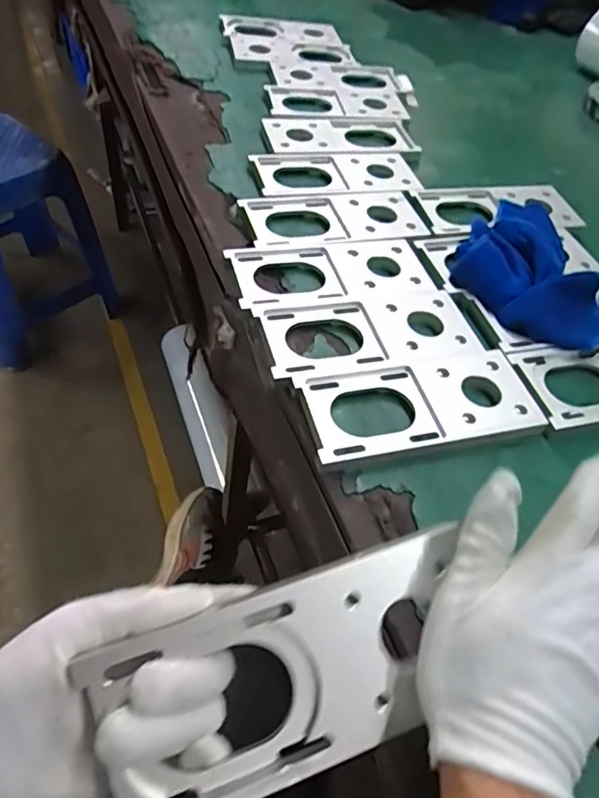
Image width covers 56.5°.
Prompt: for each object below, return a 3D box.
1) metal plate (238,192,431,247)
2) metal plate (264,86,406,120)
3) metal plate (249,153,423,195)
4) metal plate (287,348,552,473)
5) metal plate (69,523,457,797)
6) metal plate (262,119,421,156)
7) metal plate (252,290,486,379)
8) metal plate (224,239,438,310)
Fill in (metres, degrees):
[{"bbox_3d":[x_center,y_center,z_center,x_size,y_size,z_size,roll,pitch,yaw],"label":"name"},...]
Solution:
[{"bbox_3d":[0.040,-0.202,0.616,0.194,0.006,0.086,-7,55,-11],"label":"metal plate"},{"bbox_3d":[0.056,-0.419,0.785,0.197,0.008,0.089,-4,54,-9],"label":"metal plate"},{"bbox_3d":[0.050,-0.273,0.674,0.201,0.009,0.089,-9,55,-12],"label":"metal plate"},{"bbox_3d":[0.103,0.004,0.464,0.195,0.008,0.089,-9,55,-12],"label":"metal plate"},{"bbox_3d":[0.000,0.133,0.269,0.184,0.007,0.087,-17,85,-14],"label":"metal plate"},{"bbox_3d":[0.052,-0.344,0.730,0.194,0.012,0.096,-8,55,-11],"label":"metal plate"},{"bbox_3d":[0.063,-0.065,0.512,0.192,0.007,0.088,-9,55,-12],"label":"metal plate"},{"bbox_3d":[0.032,-0.129,0.556,0.193,0.009,0.087,-8,55,-12],"label":"metal plate"}]

